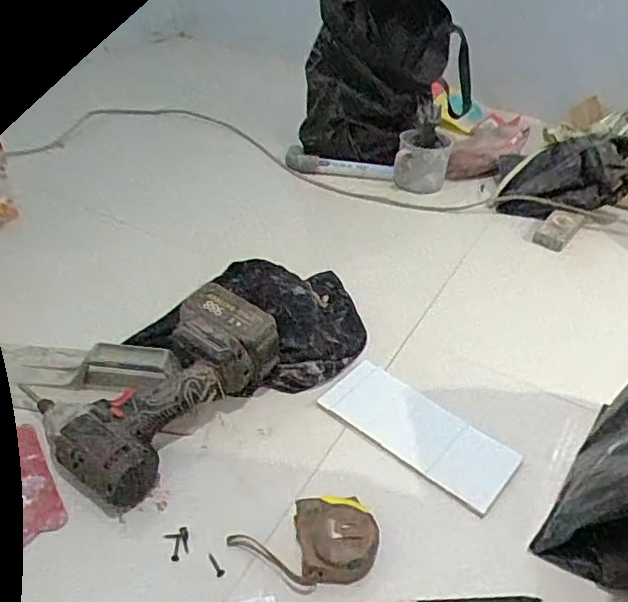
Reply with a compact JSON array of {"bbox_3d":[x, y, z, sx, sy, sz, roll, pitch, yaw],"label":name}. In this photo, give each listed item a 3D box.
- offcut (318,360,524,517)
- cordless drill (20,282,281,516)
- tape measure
[{"bbox_3d":[0.116,0.143,0.648,0.209,0.008,0.095,31,48,26],"label":"offcut"},{"bbox_3d":[-0.158,0.097,0.626,0.140,0.090,0.258,28,55,31],"label":"cordless drill"},{"bbox_3d":[-0.008,0.219,0.519,0.126,0.034,0.071,-3,36,-8],"label":"tape measure"}]

